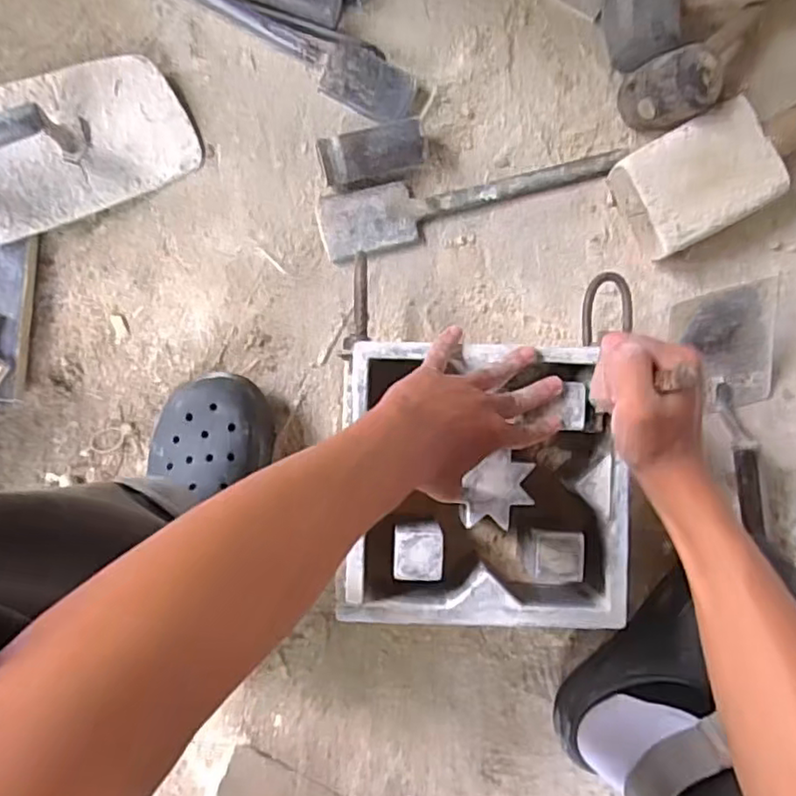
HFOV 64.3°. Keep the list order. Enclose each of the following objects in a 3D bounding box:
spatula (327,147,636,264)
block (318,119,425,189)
[{"bbox_3d":[0.078,-0.202,0.643,0.313,0.013,0.066,-11,89,-4],"label":"spatula"},{"bbox_3d":[-0.024,-0.240,0.629,0.103,0.043,0.042,-11,88,0],"label":"block"}]

